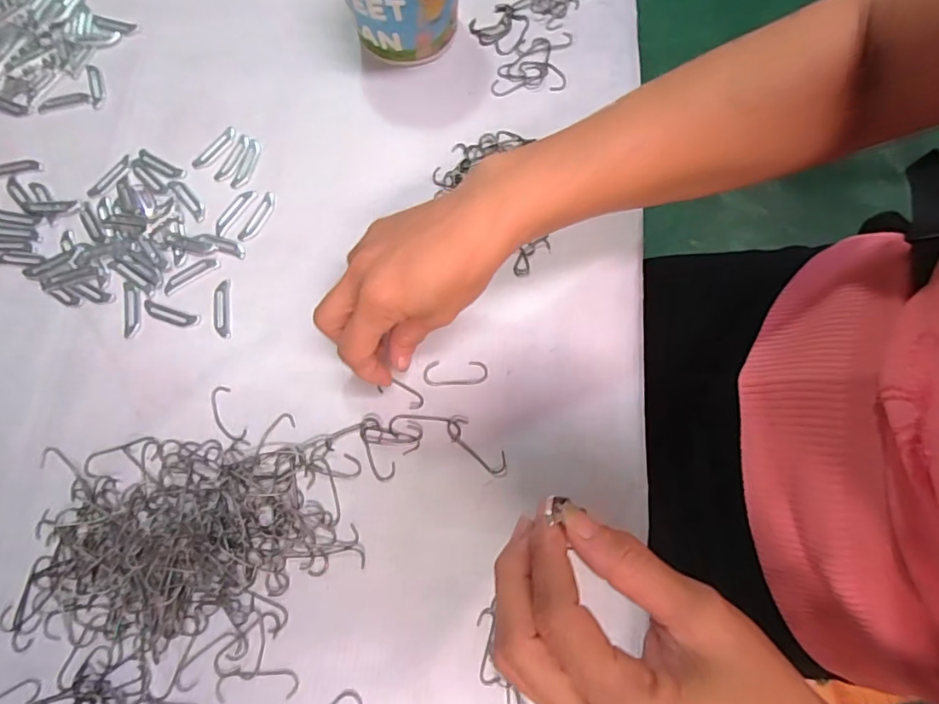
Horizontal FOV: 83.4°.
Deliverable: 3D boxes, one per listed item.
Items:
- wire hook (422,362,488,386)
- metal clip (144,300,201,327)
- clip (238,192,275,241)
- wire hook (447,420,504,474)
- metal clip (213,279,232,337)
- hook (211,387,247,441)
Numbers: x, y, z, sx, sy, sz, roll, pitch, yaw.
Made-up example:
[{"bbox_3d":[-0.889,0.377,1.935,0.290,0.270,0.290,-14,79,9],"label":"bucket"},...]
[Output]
[{"bbox_3d":[-0.009,0.014,0.347,0.042,0.004,0.017,0,75,1],"label":"wire hook"},{"bbox_3d":[-0.205,-0.026,0.361,0.041,0.004,0.011,17,75,5],"label":"metal clip"},{"bbox_3d":[-0.153,-0.098,0.381,0.011,0.004,0.041,25,76,7],"label":"clip"},{"bbox_3d":[0.004,0.058,0.333,0.046,0.004,0.015,40,79,10],"label":"wire hook"},{"bbox_3d":[-0.169,-0.030,0.359,0.011,0.004,0.042,-7,75,-2],"label":"metal clip"},{"bbox_3d":[-0.157,0.040,0.340,0.015,0.004,0.039,-26,76,-6],"label":"hook"}]

